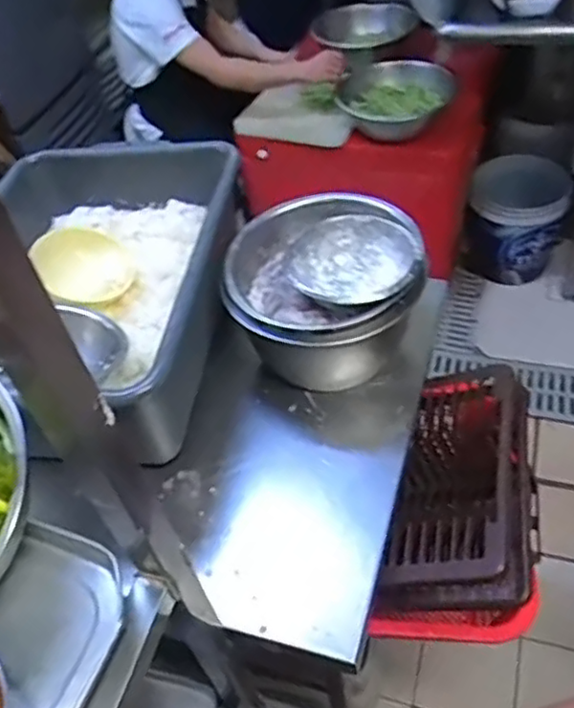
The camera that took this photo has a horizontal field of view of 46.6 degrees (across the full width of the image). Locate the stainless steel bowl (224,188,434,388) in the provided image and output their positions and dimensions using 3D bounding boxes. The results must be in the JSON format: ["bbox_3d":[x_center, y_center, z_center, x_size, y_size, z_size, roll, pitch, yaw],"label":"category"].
[{"bbox_3d":[0.048,-0.076,0.914,0.247,0.177,0.234,-2,49,2],"label":"stainless steel bowl"}]

